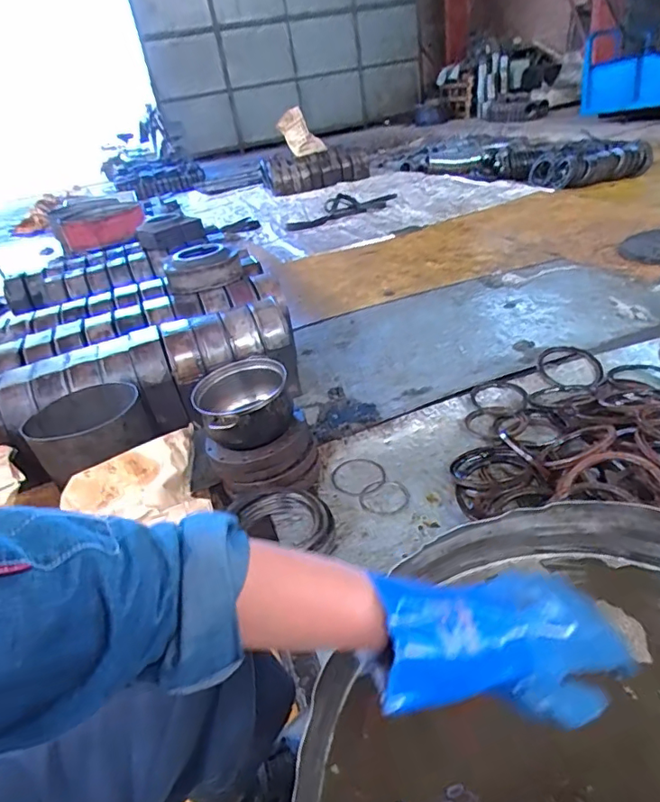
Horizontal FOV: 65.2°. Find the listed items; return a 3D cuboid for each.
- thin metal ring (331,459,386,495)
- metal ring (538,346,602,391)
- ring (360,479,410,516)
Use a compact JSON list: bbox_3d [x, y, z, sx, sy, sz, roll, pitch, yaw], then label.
[{"bbox_3d":[0.070,0.183,1.244,0.125,0.007,0.116,-7,40,6],"label":"thin metal ring"},{"bbox_3d":[0.685,-0.096,1.479,0.163,0.017,0.239,0,37,15],"label":"metal ring"},{"bbox_3d":[0.127,0.222,1.174,0.114,0.009,0.107,-7,34,5],"label":"ring"}]

